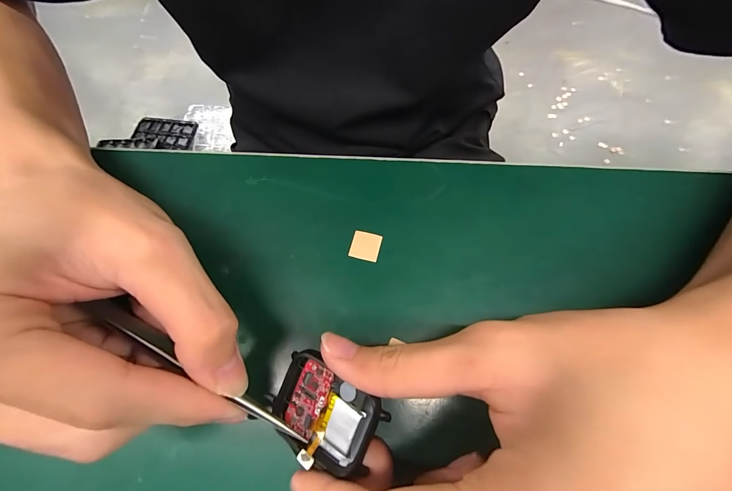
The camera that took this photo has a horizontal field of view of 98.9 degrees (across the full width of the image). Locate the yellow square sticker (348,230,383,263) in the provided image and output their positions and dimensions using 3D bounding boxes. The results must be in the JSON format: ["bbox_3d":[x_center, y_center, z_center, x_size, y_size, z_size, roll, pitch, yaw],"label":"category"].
[{"bbox_3d":[0.000,0.000,0.168,0.015,0.004,0.015,12,72,11],"label":"yellow square sticker"}]

